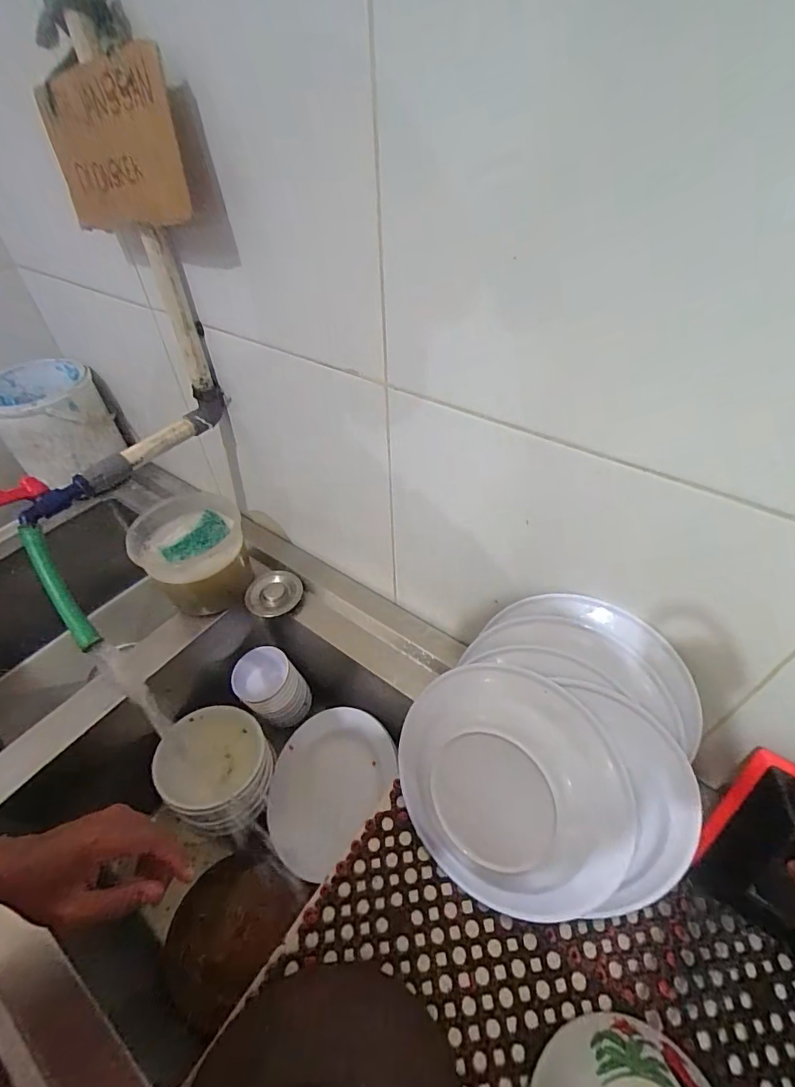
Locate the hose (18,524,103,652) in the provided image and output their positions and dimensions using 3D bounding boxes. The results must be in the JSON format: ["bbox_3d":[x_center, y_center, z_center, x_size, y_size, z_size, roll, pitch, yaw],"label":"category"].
[{"bbox_3d":[-0.366,0.048,0.508,0.023,0.018,0.151,-29,87,-24],"label":"hose"}]

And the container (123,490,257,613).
[{"bbox_3d":[-0.301,0.018,0.708,0.139,0.112,0.150,-15,47,-13],"label":"container"}]

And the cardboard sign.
[{"bbox_3d":[-0.268,-0.366,0.442,0.225,0.115,0.010,22,43,33],"label":"cardboard sign"}]

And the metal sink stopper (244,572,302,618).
[{"bbox_3d":[-0.188,0.076,0.724,0.077,0.011,0.085,15,48,16],"label":"metal sink stopper"}]

